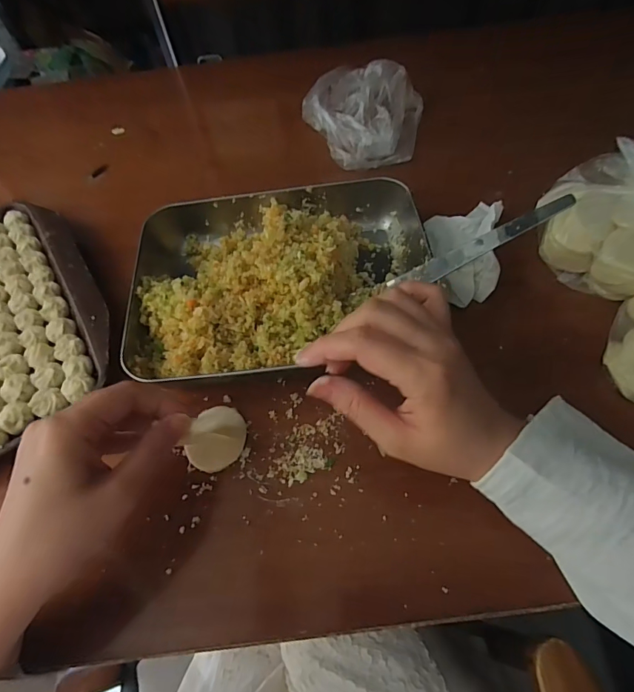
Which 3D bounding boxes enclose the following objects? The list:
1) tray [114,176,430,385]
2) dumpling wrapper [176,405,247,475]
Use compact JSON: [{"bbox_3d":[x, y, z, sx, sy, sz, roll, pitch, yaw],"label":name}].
[{"bbox_3d":[-0.029,-0.075,0.392,0.269,0.056,0.214,-11,58,-2],"label":"tray"},{"bbox_3d":[-0.078,0.071,0.331,0.044,0.006,0.049,33,65,20],"label":"dumpling wrapper"}]

